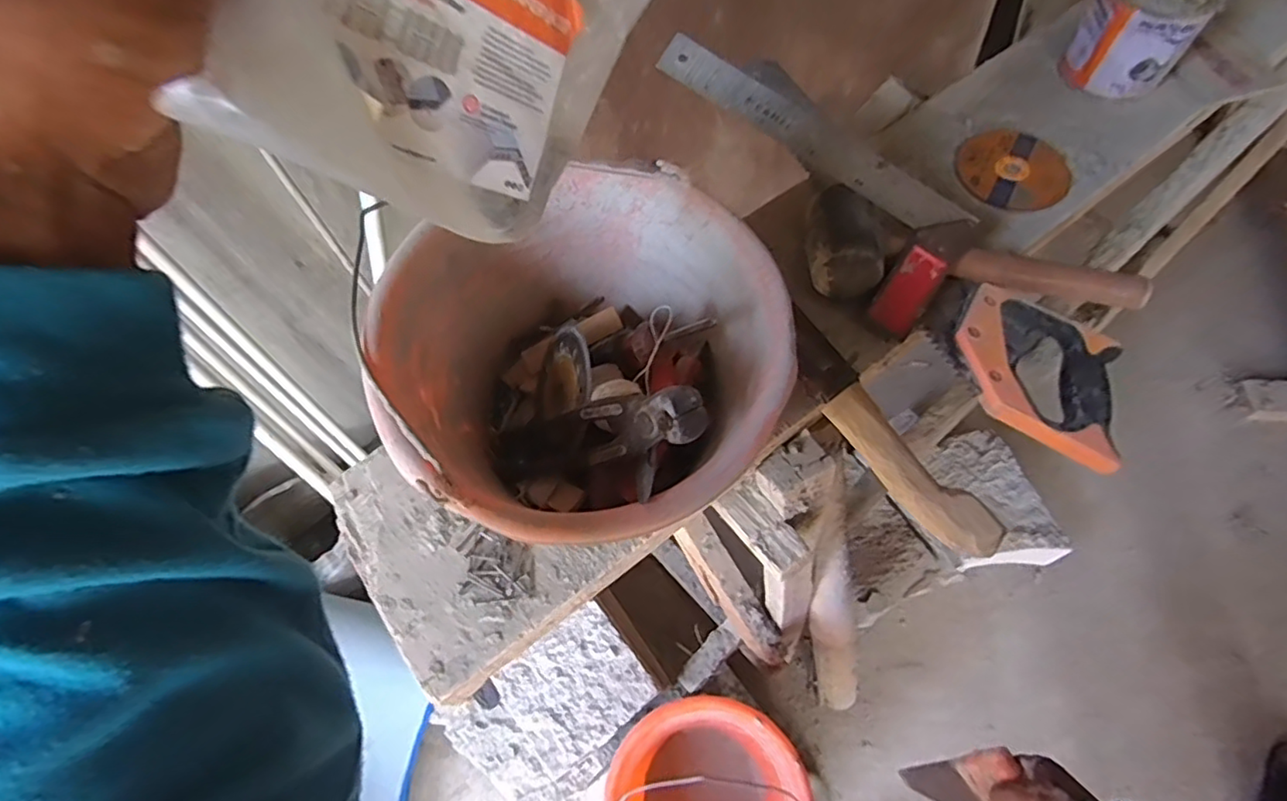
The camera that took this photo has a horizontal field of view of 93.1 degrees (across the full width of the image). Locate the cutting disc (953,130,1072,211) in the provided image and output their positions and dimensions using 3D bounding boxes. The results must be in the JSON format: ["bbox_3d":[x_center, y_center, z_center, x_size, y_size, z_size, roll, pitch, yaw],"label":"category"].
[{"bbox_3d":[0.370,-0.231,0.608,0.108,0.008,0.108,0,64,0],"label":"cutting disc"}]

